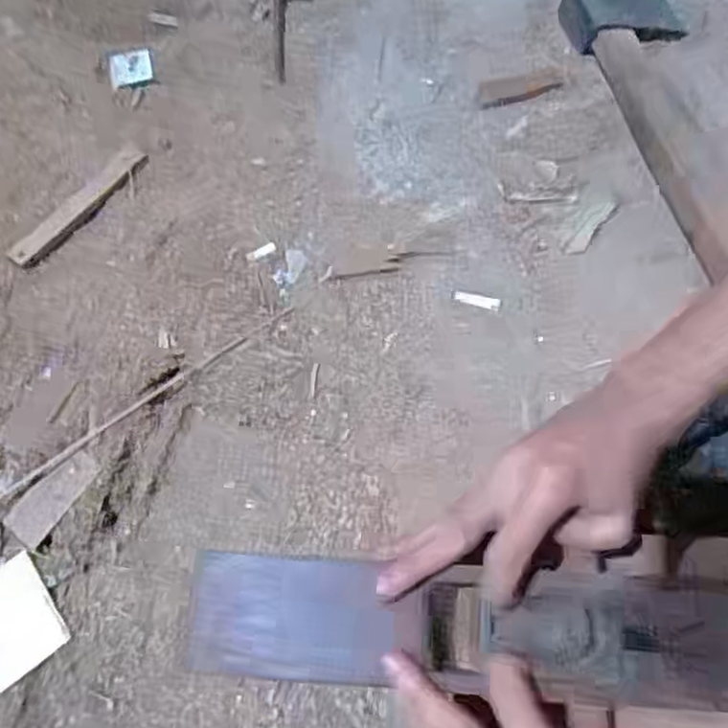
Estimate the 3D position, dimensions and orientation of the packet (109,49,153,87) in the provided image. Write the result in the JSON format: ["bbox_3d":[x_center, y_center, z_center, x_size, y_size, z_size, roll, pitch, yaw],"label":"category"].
[{"bbox_3d":[-0.223,-0.283,0.665,0.038,0.007,0.038,-11,67,-6],"label":"packet"}]

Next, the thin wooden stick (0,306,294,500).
[{"bbox_3d":[-0.171,0.029,0.544,0.270,0.013,0.007,-34,71,-15],"label":"thin wooden stick"}]

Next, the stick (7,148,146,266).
[{"bbox_3d":[-0.251,-0.139,0.610,0.020,0.011,0.143,37,71,14],"label":"stick"}]

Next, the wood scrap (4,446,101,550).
[{"bbox_3d":[-0.230,0.096,0.514,0.030,0.004,0.075,37,71,14],"label":"wood scrap"}]

